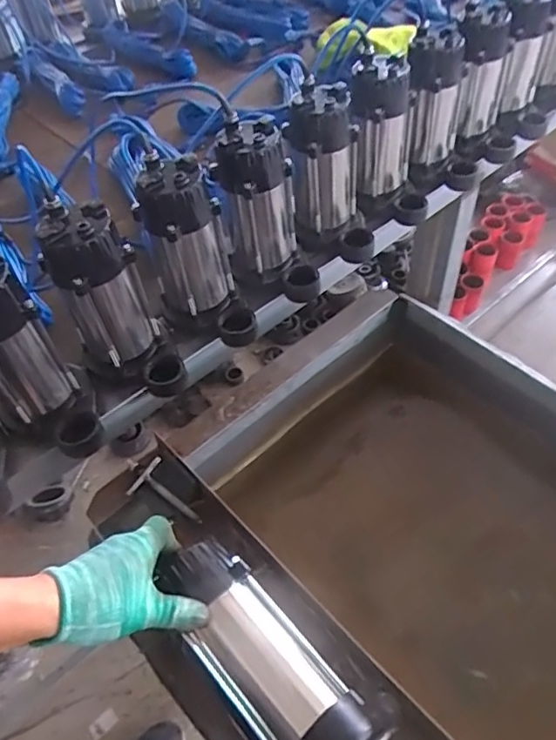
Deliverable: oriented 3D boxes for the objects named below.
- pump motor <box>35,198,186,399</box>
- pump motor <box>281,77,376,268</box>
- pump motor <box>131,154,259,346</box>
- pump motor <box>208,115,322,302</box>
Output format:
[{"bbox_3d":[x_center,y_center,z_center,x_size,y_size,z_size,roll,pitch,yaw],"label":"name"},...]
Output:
[{"bbox_3d":[-0.206,-0.072,0.718,0.114,0.245,0.145,-25,54,-16],"label":"pump motor"},{"bbox_3d":[0.082,-0.289,0.857,0.103,0.222,0.148,-25,54,-16],"label":"pump motor"},{"bbox_3d":[-0.113,-0.146,0.767,0.109,0.233,0.144,-19,52,-11],"label":"pump motor"},{"bbox_3d":[-0.014,-0.215,0.807,0.099,0.221,0.140,-25,54,-16],"label":"pump motor"}]

